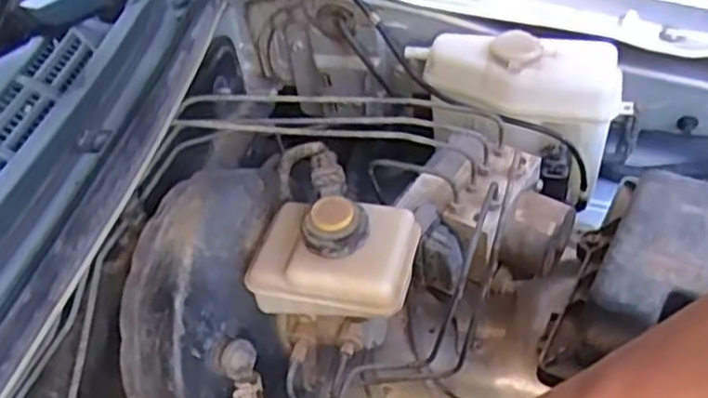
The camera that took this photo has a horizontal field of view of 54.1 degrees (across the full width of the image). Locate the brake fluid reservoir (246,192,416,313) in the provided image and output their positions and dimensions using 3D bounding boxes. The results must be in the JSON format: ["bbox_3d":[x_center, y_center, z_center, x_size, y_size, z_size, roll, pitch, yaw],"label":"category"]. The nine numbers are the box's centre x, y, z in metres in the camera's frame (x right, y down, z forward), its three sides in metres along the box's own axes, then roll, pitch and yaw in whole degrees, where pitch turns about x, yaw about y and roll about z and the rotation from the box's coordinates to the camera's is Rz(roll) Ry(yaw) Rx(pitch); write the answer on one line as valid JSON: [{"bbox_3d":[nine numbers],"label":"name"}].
[{"bbox_3d":[-0.015,0.039,0.508,0.117,0.077,0.085,7,47,11],"label":"brake fluid reservoir"}]

